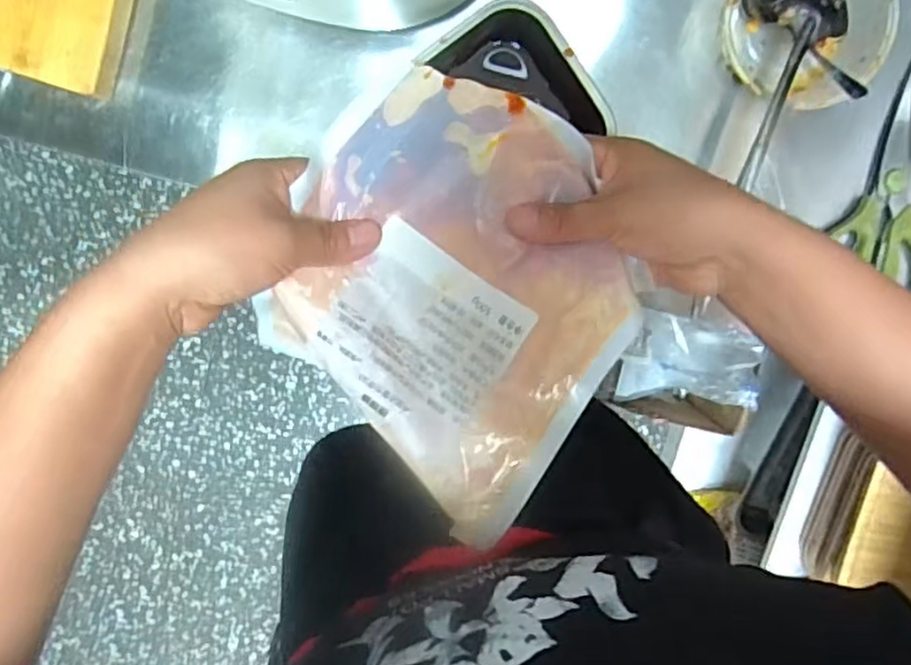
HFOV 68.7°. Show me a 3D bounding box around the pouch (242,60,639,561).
[{"bbox_3d":[-0.001,-0.025,0.342,0.176,0.051,0.185,32,98,-5],"label":"pouch"}]

